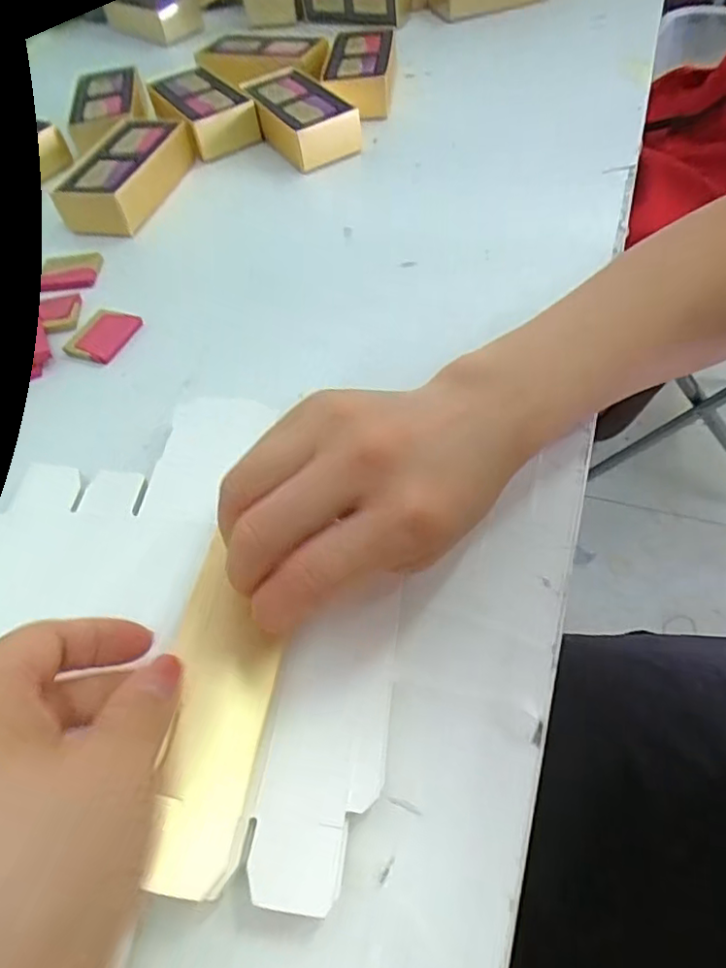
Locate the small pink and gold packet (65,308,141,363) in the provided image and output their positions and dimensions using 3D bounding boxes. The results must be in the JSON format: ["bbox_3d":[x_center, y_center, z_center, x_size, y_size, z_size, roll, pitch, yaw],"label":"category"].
[{"bbox_3d":[-0.160,-0.091,0.370,0.033,0.008,0.041,14,57,17],"label":"small pink and gold packet"}]

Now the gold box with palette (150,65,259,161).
[{"bbox_3d":[-0.136,-0.319,0.512,0.058,0.034,0.117,-28,55,-15],"label":"gold box with palette"}]

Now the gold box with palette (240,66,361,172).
[{"bbox_3d":[-0.051,-0.300,0.490,0.057,0.033,0.117,-27,55,-15],"label":"gold box with palette"}]

